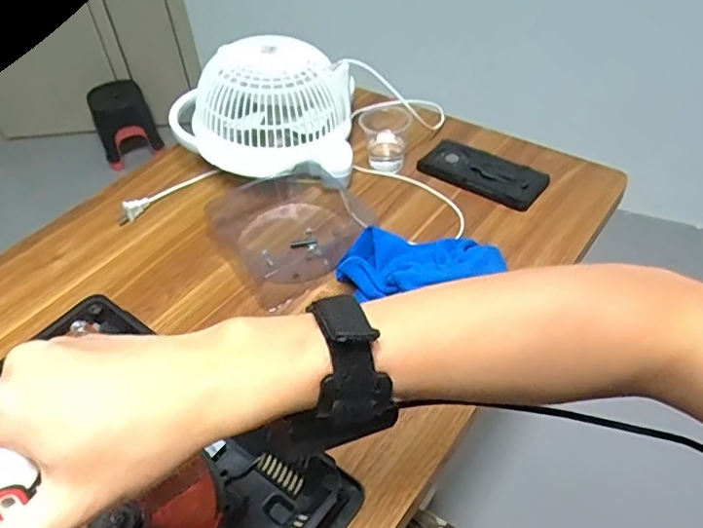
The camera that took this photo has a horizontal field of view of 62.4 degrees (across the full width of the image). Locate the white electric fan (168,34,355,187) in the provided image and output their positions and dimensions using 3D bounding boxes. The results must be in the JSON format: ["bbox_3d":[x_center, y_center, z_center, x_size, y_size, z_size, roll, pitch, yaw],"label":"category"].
[{"bbox_3d":[-0.131,-0.223,0.811,0.271,0.119,0.185,4,45,9],"label":"white electric fan"}]

